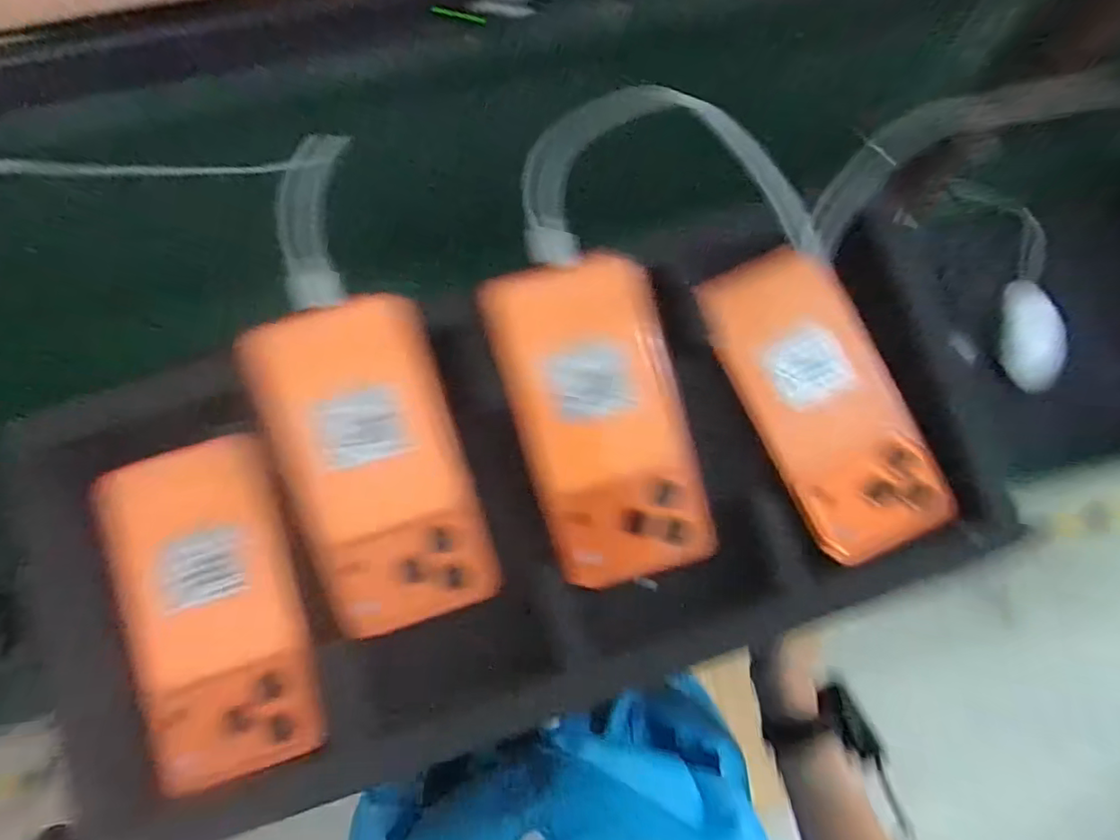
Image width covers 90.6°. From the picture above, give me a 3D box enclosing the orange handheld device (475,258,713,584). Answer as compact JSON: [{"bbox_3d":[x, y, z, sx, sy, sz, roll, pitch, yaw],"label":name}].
[{"bbox_3d":[0.023,0.000,0.287,0.084,0.024,0.166,-16,82,-3],"label":"orange handheld device"}]

